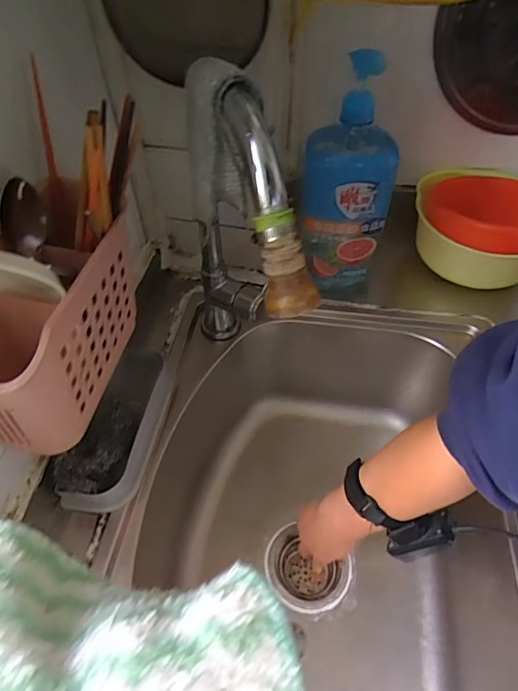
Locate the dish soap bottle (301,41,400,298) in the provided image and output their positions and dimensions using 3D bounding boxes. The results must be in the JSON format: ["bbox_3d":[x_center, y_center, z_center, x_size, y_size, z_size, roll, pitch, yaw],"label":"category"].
[{"bbox_3d":[0.108,-0.184,0.553,0.107,0.277,0.066,9,51,8],"label":"dish soap bottle"}]

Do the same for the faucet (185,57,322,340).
[{"bbox_3d":[-0.009,-0.059,0.414,0.065,0.331,0.190,-14,52,-11],"label":"faucet"}]

